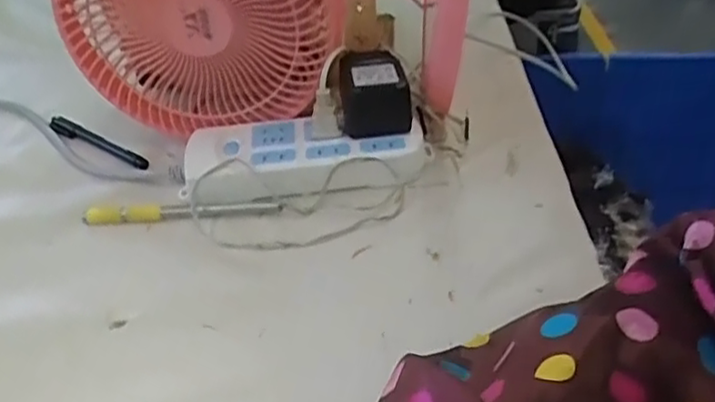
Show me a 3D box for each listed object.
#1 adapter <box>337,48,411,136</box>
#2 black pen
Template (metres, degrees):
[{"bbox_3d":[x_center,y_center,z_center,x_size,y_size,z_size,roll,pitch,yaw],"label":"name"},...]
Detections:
[{"bbox_3d":[0.013,-0.089,0.542,0.055,0.045,0.067,-4,36,0],"label":"adapter"},{"bbox_3d":[-0.234,-0.052,0.597,0.142,0.009,0.016,24,44,29],"label":"black pen"}]

